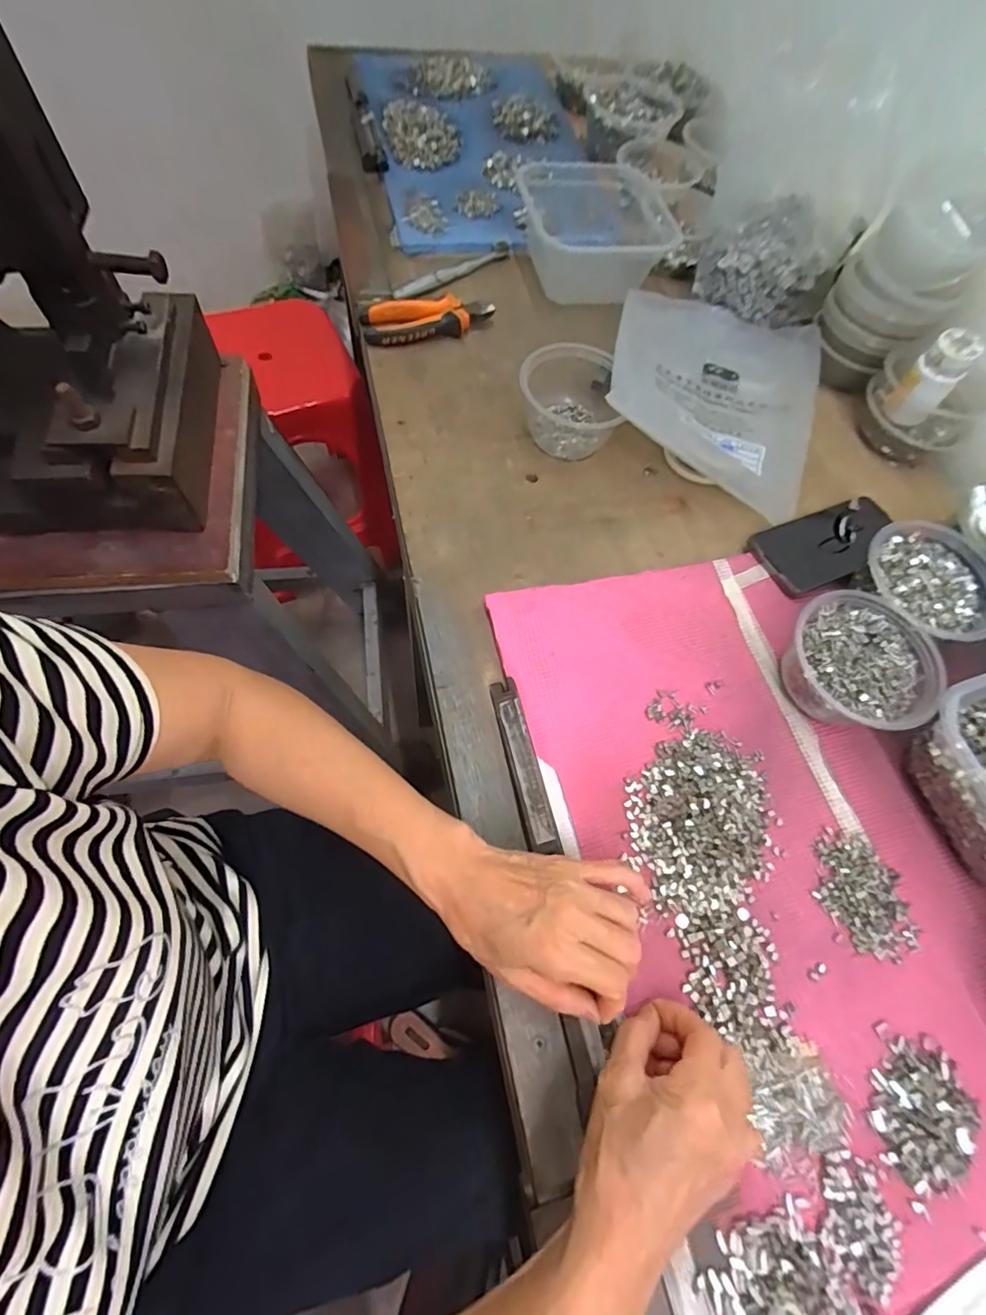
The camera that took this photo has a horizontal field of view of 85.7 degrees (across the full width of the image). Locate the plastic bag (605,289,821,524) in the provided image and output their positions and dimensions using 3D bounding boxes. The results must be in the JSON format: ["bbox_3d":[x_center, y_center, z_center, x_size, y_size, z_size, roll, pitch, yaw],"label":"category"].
[{"bbox_3d":[0.237,-0.303,0.553,0.222,0.069,0.273,17,65,1],"label":"plastic bag"}]

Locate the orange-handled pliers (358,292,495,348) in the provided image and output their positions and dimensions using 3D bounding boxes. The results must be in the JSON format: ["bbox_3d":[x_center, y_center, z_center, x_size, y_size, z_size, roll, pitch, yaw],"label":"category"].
[{"bbox_3d":[-0.075,-0.378,0.601,0.146,0.026,0.060,-2,66,-8],"label":"orange-handled pliers"}]

